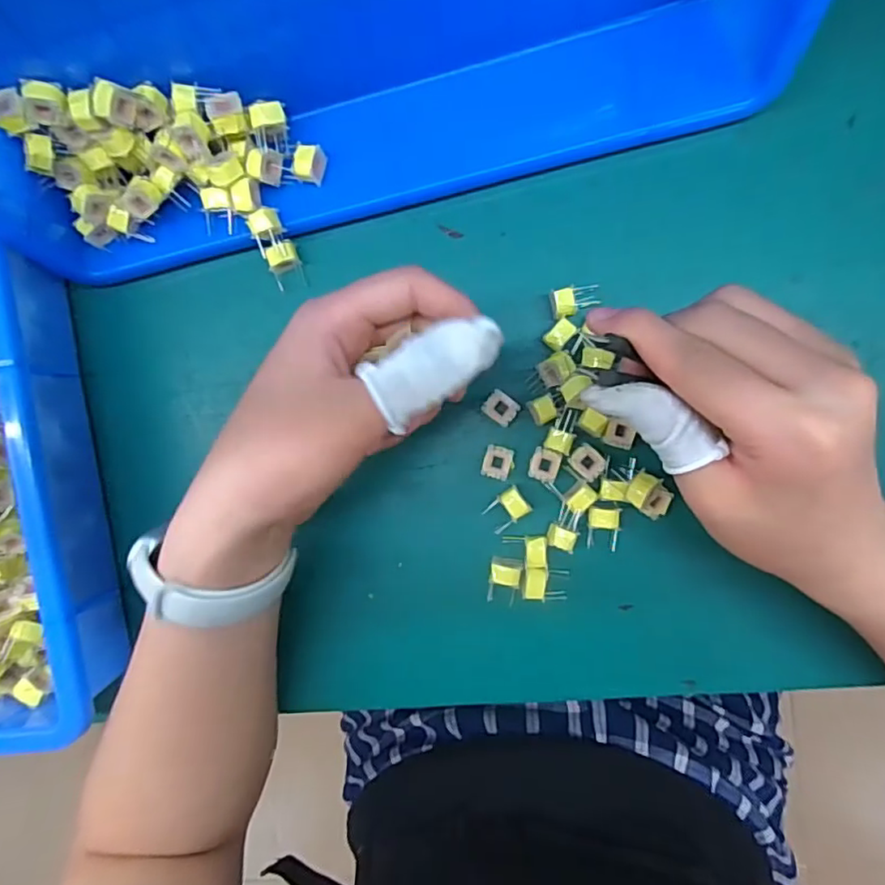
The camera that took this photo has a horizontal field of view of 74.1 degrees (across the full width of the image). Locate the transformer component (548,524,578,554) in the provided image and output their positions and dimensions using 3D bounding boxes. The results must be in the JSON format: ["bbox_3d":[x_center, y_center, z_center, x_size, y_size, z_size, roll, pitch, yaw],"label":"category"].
[{"bbox_3d":[0.061,0.048,0.299,0.015,0.012,0.011,18,96,4],"label":"transformer component"}]

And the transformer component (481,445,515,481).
[{"bbox_3d":[0.030,0.011,0.307,0.016,0.011,0.016,14,96,5],"label":"transformer component"}]

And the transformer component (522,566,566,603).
[{"bbox_3d":[0.053,0.073,0.304,0.021,0.010,0.017,9,96,5],"label":"transformer component"}]

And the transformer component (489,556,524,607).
[{"bbox_3d":[0.033,0.072,0.309,0.016,0.013,0.023,9,96,5],"label":"transformer component"}]

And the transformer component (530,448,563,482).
[{"bbox_3d":[0.053,0.012,0.302,0.014,0.007,0.016,17,96,5],"label":"transformer component"}]

